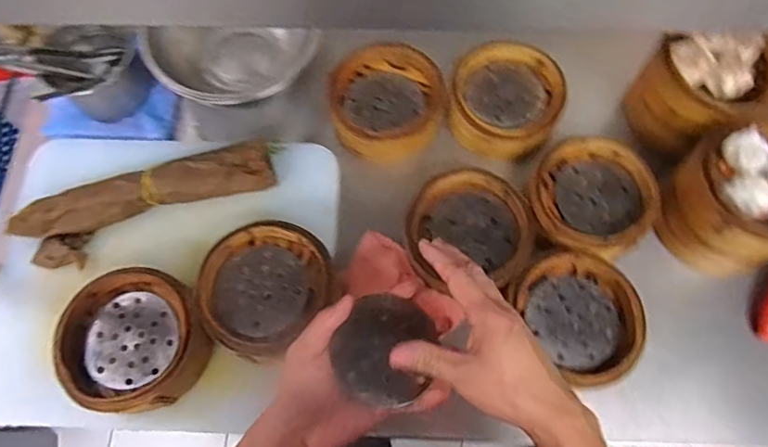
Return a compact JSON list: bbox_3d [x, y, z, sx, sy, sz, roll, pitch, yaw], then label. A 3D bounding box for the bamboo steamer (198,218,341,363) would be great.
[{"bbox_3d":[-0.129,0.072,0.591,0.131,0.061,0.142,40,76,14],"label":"bamboo steamer"}]

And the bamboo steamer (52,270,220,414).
[{"bbox_3d":[-0.262,0.127,0.574,0.145,0.057,0.139,0,70,1],"label":"bamboo steamer"}]

